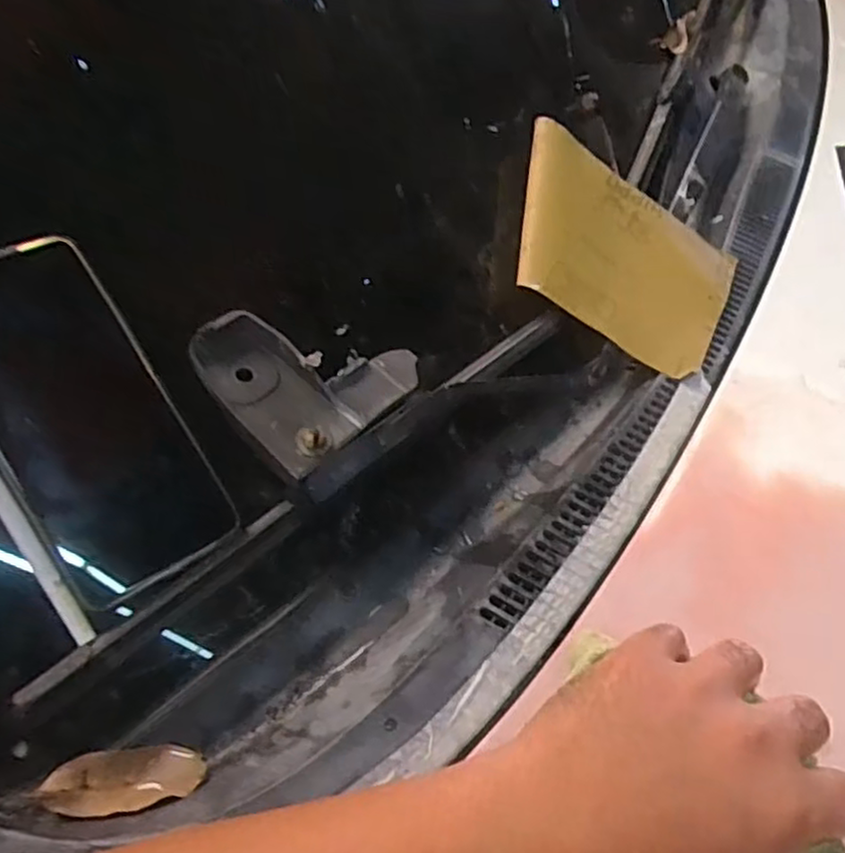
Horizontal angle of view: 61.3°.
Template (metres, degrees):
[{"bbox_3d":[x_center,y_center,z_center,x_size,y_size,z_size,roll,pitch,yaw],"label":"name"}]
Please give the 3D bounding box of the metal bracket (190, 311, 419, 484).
[{"bbox_3d":[-0.059,-0.030,0.374,0.089,0.025,0.099,46,58,10],"label":"metal bracket"}]

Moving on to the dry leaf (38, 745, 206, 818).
[{"bbox_3d":[-0.121,0.143,0.290,0.059,0.007,0.024,2,48,-22],"label":"dry leaf"}]

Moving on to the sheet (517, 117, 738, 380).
[{"bbox_3d":[0.132,-0.120,0.489,0.167,0.015,0.141,30,59,0],"label":"sheet"}]

